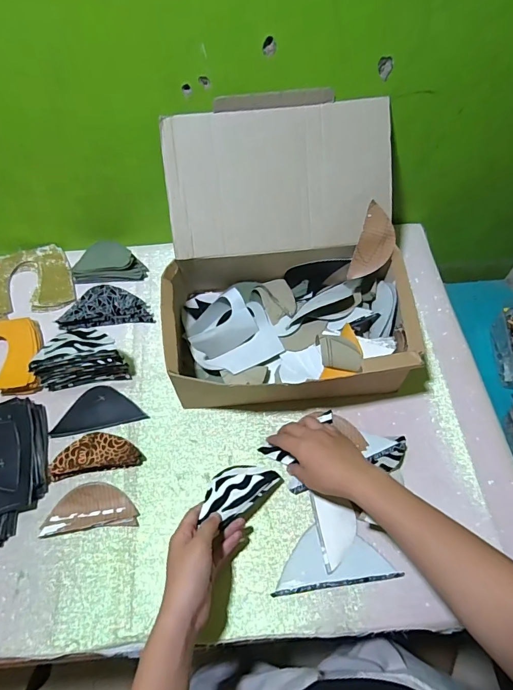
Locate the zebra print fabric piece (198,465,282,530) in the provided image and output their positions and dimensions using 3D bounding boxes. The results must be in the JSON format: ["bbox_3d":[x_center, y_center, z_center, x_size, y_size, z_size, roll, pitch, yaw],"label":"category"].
[{"bbox_3d":[-0.023,0.174,0.496,0.097,0.015,0.052,-32,76,-30],"label":"zebra print fabric piece"}]

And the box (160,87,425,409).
[{"bbox_3d":[0.036,-0.120,0.569,0.330,0.231,0.339,-5,60,-1],"label":"box"}]

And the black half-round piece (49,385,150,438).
[{"bbox_3d":[-0.230,0.090,0.587,0.128,0.012,0.063,-9,60,-5],"label":"black half-round piece"}]

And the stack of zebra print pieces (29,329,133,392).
[{"bbox_3d":[-0.254,0.016,0.585,0.122,0.065,0.055,-9,60,-4],"label":"stack of zebra print pieces"}]

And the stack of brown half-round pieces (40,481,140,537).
[{"bbox_3d":[-0.211,0.206,0.517,0.113,0.014,0.057,-6,59,-4],"label":"stack of brown half-round pieces"}]

